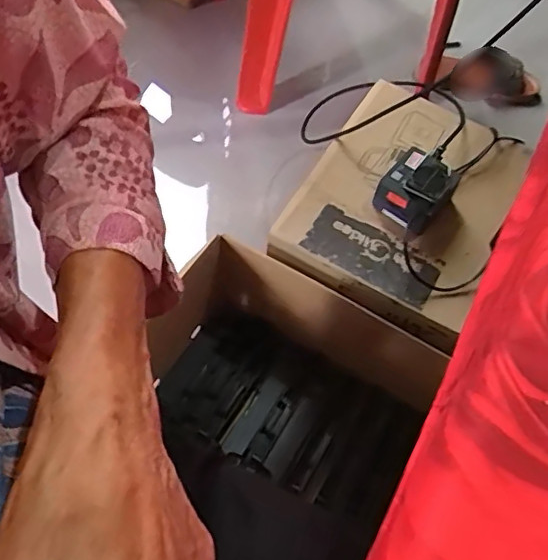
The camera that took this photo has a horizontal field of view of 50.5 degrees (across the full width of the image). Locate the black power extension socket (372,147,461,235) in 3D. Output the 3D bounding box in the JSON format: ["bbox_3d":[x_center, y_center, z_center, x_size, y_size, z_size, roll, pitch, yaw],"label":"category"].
[{"bbox_3d":[0.179,-0.115,0.721,0.079,0.052,0.099,33,63,14],"label":"black power extension socket"}]

